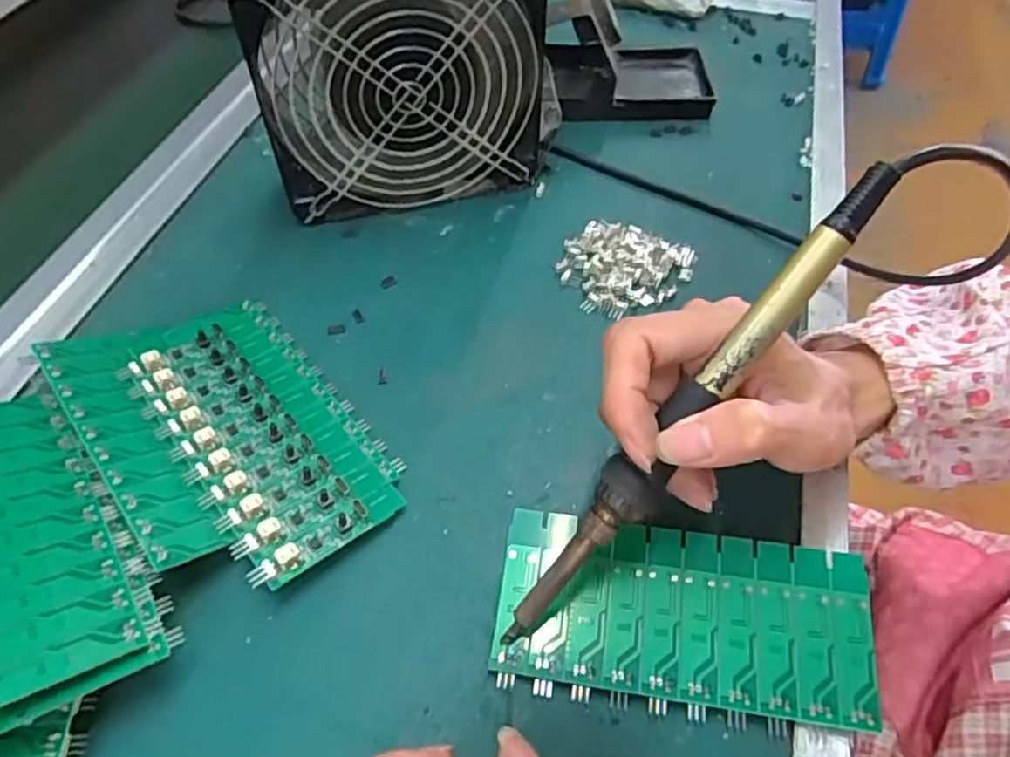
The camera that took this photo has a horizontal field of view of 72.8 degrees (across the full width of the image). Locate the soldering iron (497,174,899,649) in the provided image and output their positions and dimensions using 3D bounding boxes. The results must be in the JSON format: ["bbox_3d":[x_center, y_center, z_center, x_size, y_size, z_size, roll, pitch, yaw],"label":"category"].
[{"bbox_3d":[0.060,0.016,0.233,0.018,0.017,0.204,40,100,25],"label":"soldering iron"}]

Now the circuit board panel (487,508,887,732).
[{"bbox_3d":[0.067,0.091,0.264,0.137,0.018,0.064,9,54,5],"label":"circuit board panel"}]

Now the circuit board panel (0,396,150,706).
[{"bbox_3d":[-0.186,0.056,0.251,0.064,0.004,0.136,-18,49,-36],"label":"circuit board panel"}]

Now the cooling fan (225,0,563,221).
[{"bbox_3d":[-0.051,-0.170,0.368,0.161,0.152,0.056,-12,55,-10],"label":"cooling fan"}]

